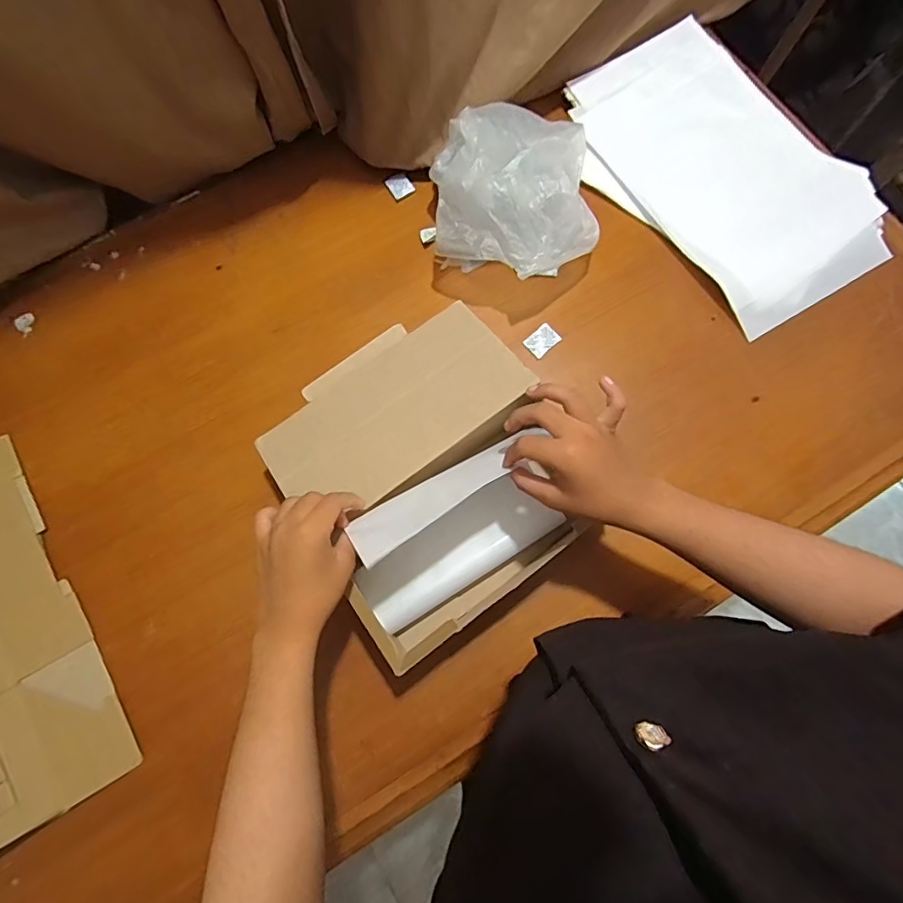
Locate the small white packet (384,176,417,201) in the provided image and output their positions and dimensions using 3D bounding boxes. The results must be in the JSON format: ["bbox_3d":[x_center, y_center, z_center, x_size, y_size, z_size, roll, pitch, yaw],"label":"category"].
[{"bbox_3d":[-0.068,-0.353,0.660,0.031,0.005,0.033,-29,77,-7],"label":"small white packet"}]

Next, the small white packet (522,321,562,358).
[{"bbox_3d":[0.112,-0.137,0.611,0.041,0.004,0.029,-40,78,-9],"label":"small white packet"}]

